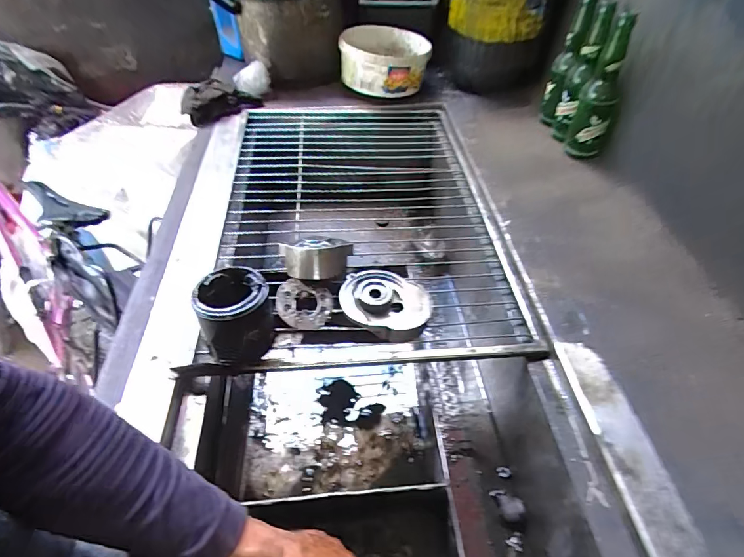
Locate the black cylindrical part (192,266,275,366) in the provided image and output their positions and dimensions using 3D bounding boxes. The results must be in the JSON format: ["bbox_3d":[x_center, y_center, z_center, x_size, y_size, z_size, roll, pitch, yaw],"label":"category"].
[{"bbox_3d":[-0.152,0.045,0.450,0.077,0.093,0.085,-11,49,-8],"label":"black cylindrical part"}]

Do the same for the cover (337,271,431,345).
[{"bbox_3d":[0.015,0.037,0.511,0.115,0.048,0.085,13,50,13],"label":"cover"}]

